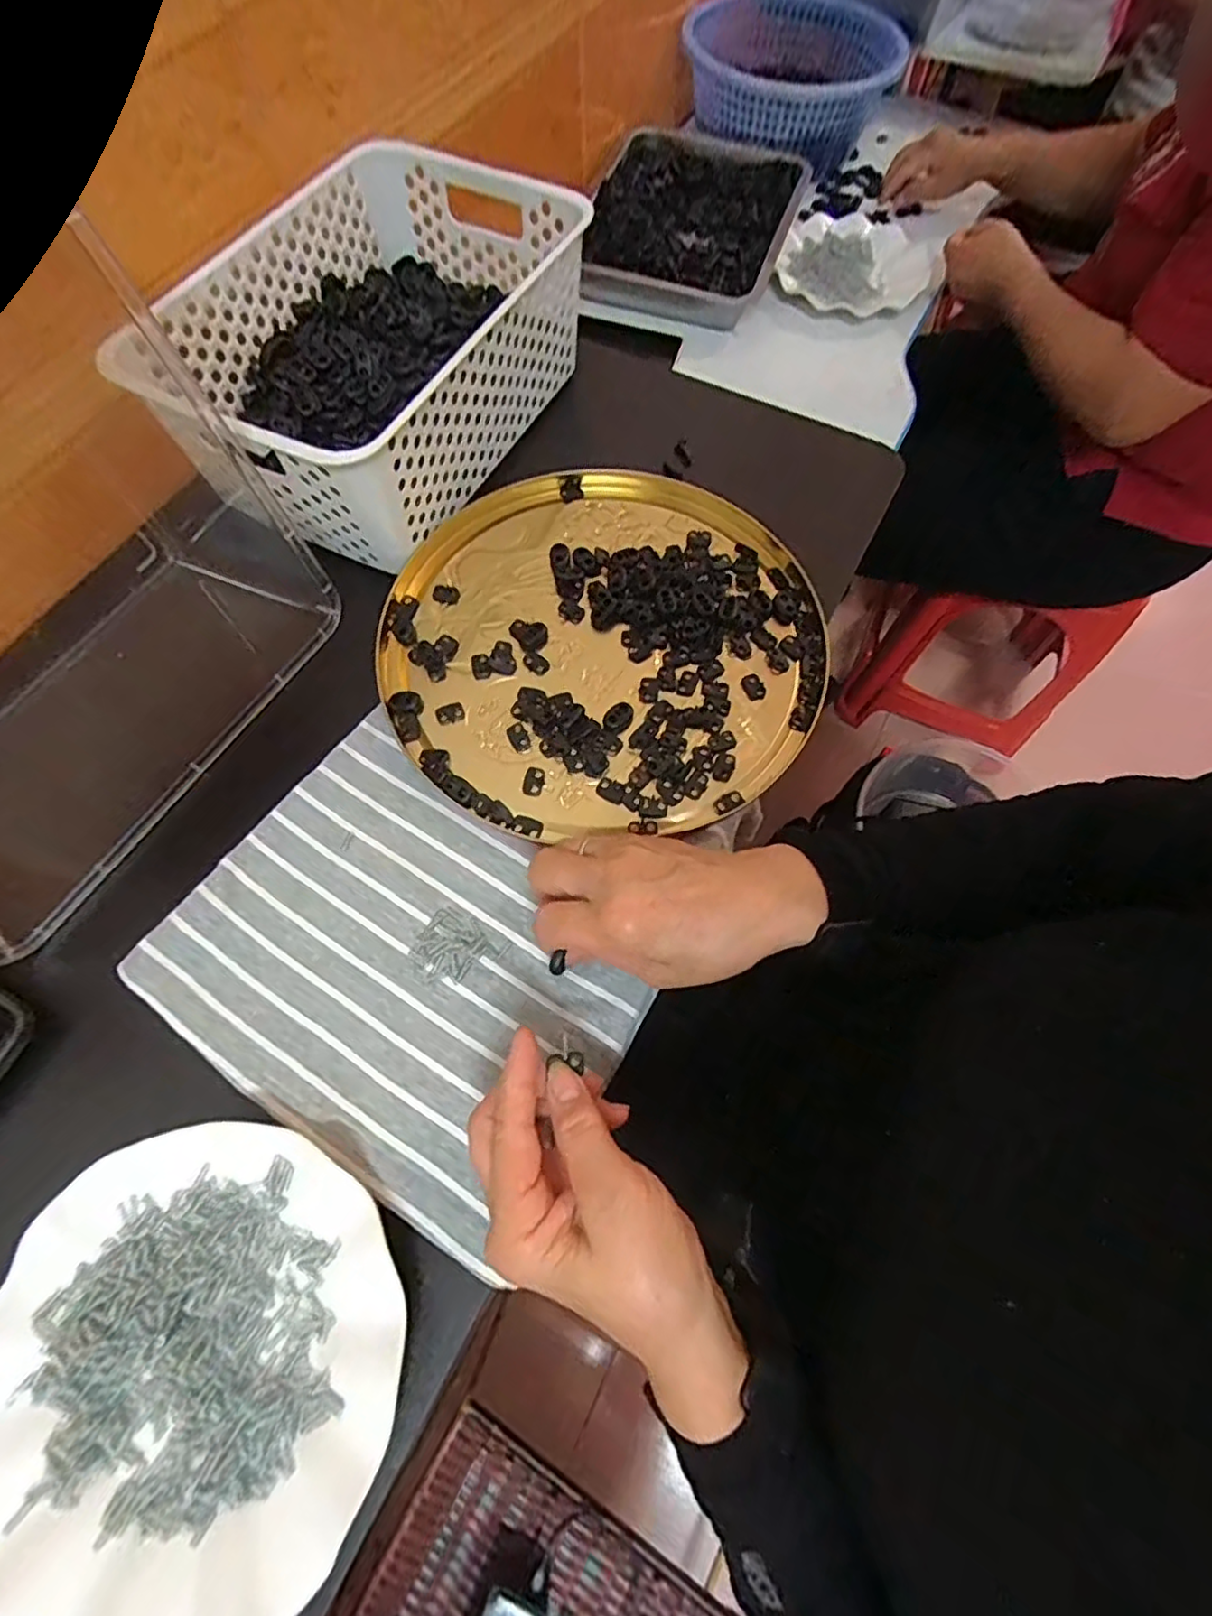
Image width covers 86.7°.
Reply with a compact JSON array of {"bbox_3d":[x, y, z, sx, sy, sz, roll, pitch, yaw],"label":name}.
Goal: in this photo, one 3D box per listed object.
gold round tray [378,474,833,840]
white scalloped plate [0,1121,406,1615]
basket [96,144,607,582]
[{"bbox_3d":[-0.002,-0.119,0.439,0.289,0.012,0.279,0,68,0],"label":"gold round tray"},{"bbox_3d":[-0.180,0.241,0.280,0.176,0.020,0.175,0,68,0],"label":"white scalloped plate"},{"bbox_3d":[-0.166,-0.339,0.478,0.203,0.099,0.306,26,70,9],"label":"basket"}]

